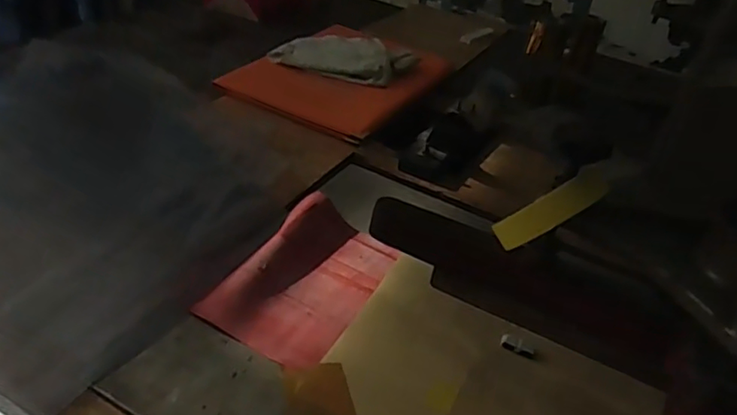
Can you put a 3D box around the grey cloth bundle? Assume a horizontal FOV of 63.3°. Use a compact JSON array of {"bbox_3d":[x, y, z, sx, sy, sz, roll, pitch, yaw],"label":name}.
[{"bbox_3d":[-0.038,-0.228,0.914,0.219,0.039,0.093,12,34,4],"label":"grey cloth bundle"}]

